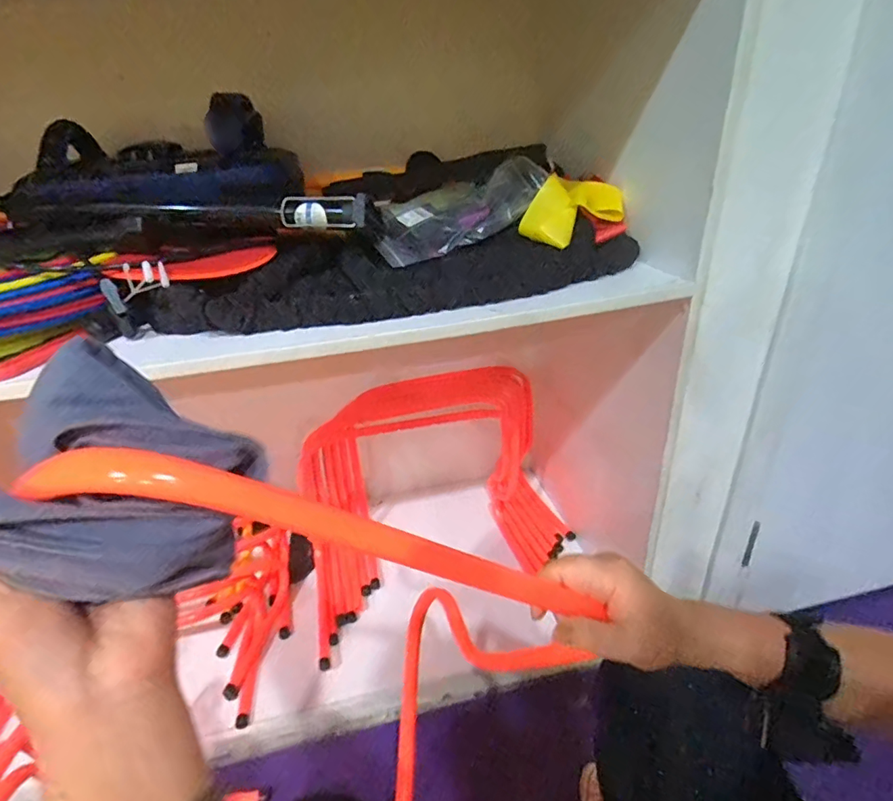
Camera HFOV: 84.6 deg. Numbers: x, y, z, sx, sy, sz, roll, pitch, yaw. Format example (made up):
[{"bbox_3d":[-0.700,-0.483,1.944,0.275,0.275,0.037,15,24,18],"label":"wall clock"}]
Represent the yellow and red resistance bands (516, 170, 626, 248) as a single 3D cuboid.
[{"bbox_3d":[0.197,-0.290,0.752,0.144,0.078,0.090,-19,32,-25],"label":"yellow and red resistance bands"}]

